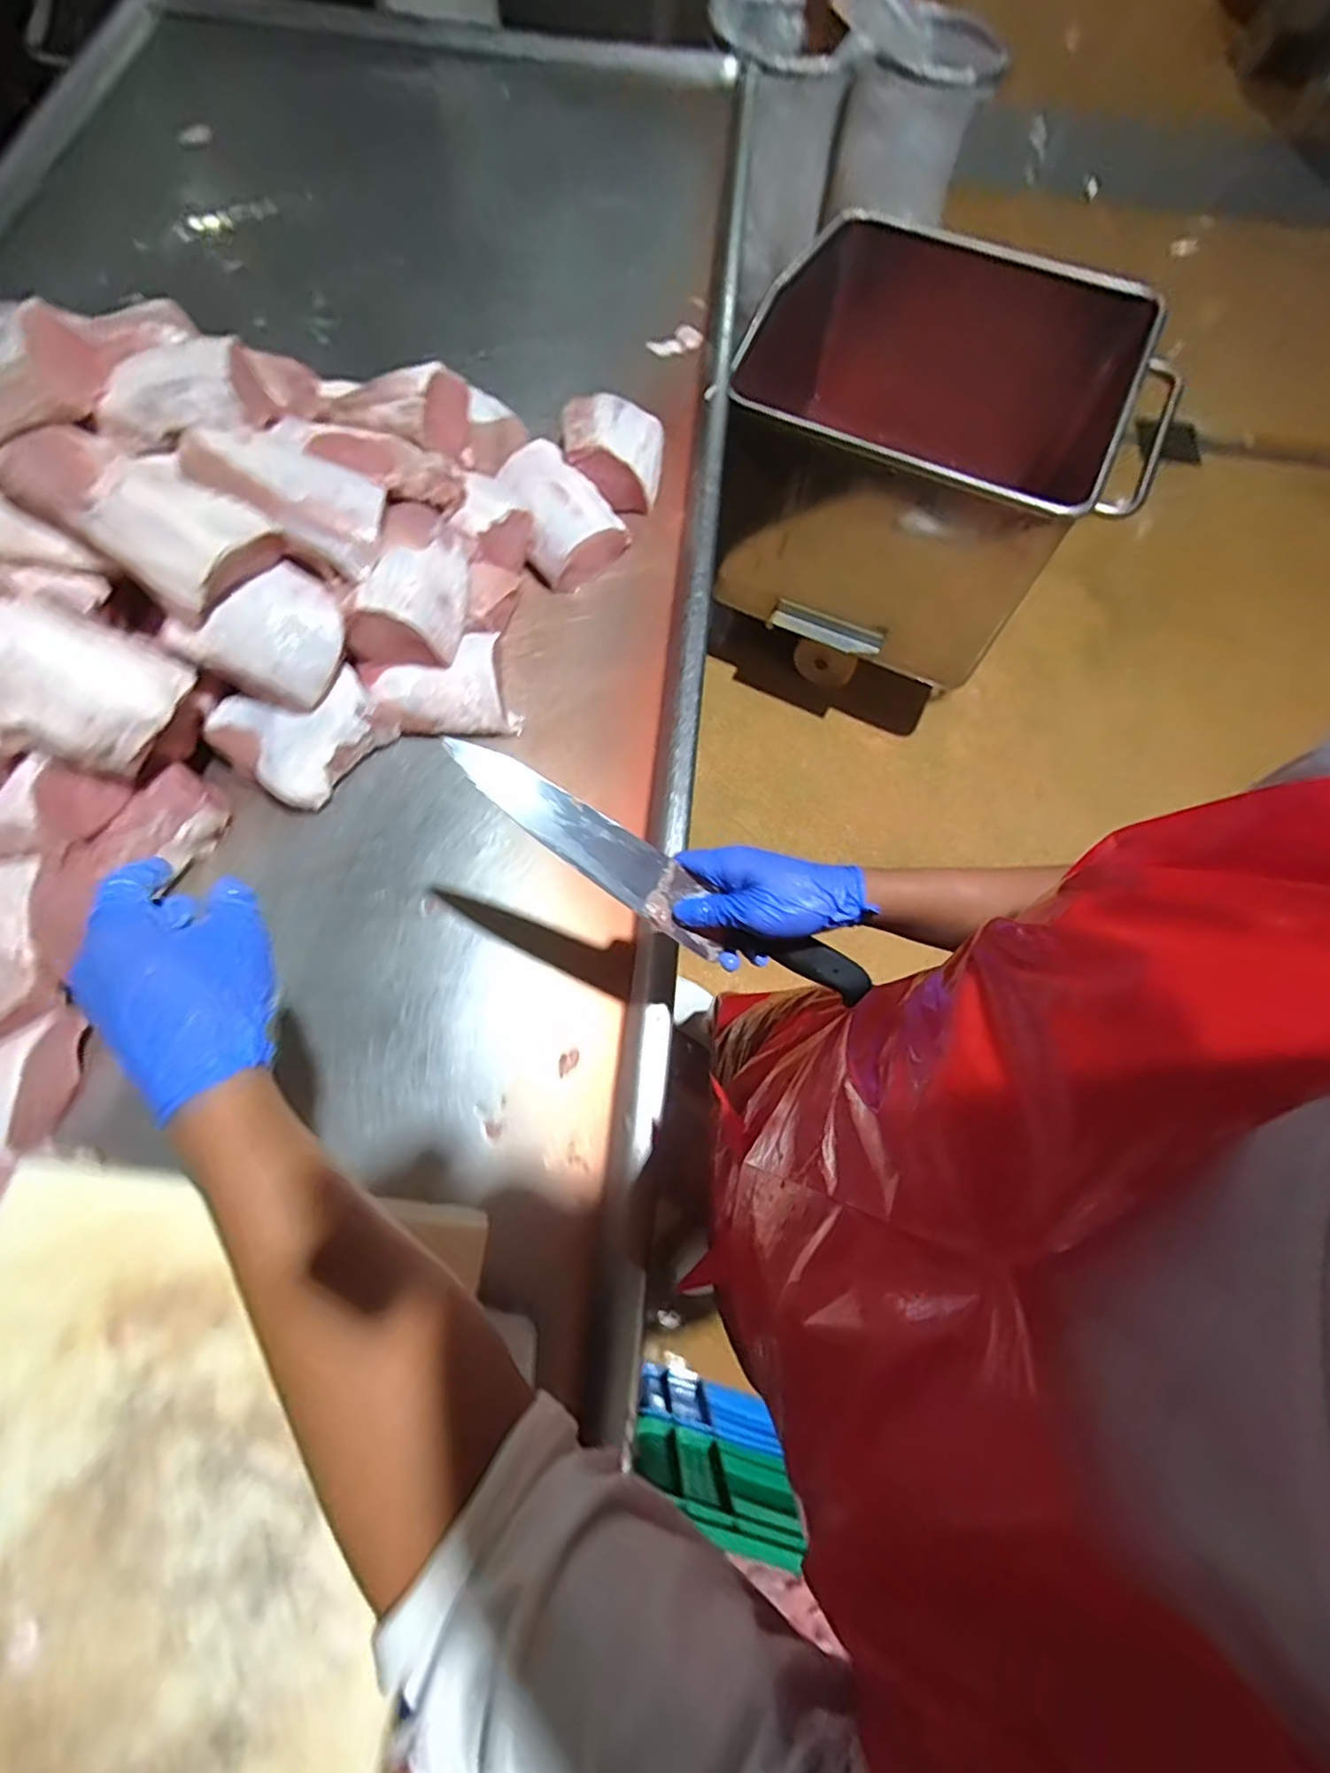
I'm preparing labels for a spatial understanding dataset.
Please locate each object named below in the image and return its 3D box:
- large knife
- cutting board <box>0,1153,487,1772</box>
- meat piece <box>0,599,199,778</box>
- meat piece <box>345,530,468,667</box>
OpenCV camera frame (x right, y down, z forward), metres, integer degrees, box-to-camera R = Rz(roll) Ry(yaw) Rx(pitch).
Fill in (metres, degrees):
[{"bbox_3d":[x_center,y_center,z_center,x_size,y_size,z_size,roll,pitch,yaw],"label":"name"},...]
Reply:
[{"bbox_3d":[0.002,0.004,0.486,0.350,0.022,0.048,31,71,-12],"label":"large knife"},{"bbox_3d":[-0.288,0.378,0.360,0.305,0.024,0.367,11,71,1],"label":"cutting board"},{"bbox_3d":[-0.518,-0.180,0.579,0.147,0.095,0.131,35,79,-26],"label":"meat piece"},{"bbox_3d":[-0.267,-0.315,0.693,0.102,0.061,0.152,3,71,-2],"label":"meat piece"}]

